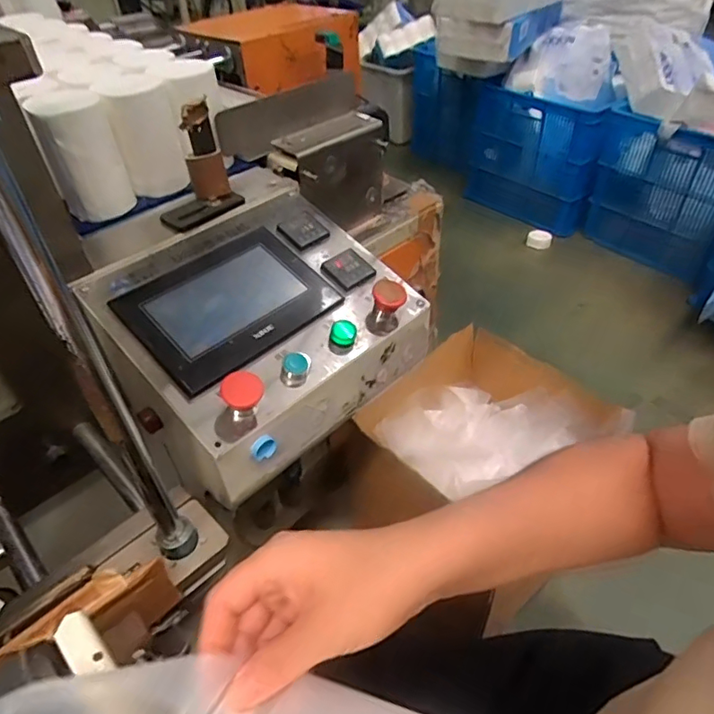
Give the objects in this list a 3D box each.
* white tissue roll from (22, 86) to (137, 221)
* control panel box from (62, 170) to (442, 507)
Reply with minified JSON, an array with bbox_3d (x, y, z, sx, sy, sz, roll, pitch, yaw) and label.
[{"bbox_3d":[-0.332,-0.247,0.649,0.079,0.129,0.084,-23,46,-20],"label":"white tissue roll"},{"bbox_3d":[-0.132,-0.058,0.644,0.328,0.142,0.309,32,53,32],"label":"control panel box"}]

